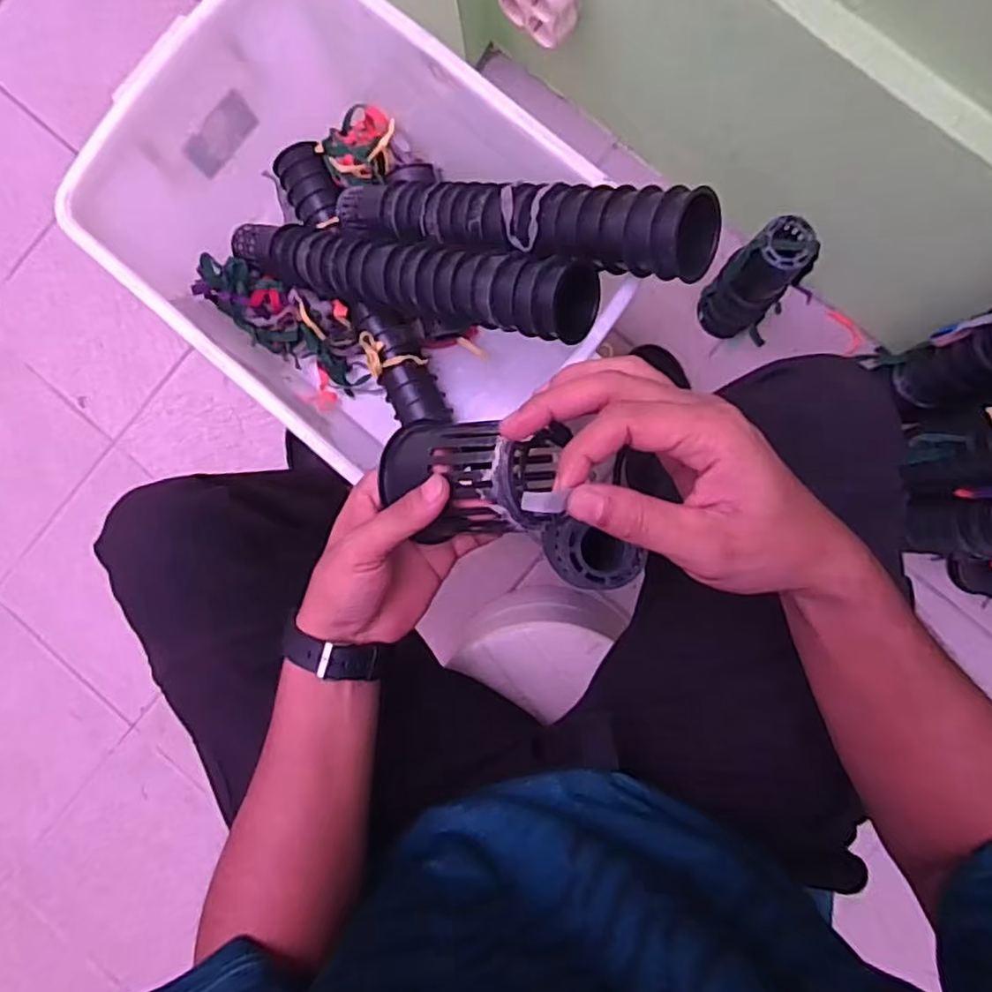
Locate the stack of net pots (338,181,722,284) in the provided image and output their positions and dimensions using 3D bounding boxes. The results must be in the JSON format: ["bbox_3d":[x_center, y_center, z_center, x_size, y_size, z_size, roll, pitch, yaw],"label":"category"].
[{"bbox_3d":[-0.008,-0.301,0.723,0.502,0.065,0.082,22,83,37],"label":"stack of net pots"}]

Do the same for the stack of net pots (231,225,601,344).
[{"bbox_3d":[-0.139,-0.264,0.768,0.544,0.076,0.082,20,84,30],"label":"stack of net pots"}]

